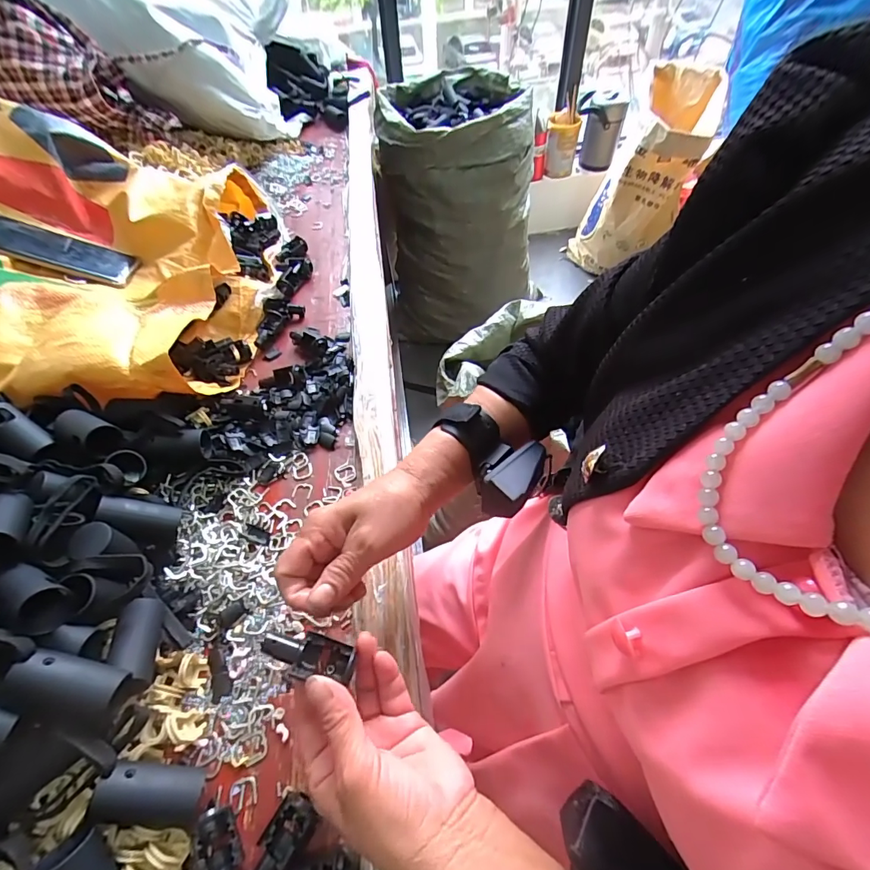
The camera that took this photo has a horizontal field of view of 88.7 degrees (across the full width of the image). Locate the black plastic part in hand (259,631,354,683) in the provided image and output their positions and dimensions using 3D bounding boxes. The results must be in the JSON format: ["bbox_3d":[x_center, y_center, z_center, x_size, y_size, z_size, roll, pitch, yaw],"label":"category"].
[{"bbox_3d":[-0.072,0.126,0.254,0.051,0.012,0.022,19,52,-12],"label":"black plastic part in hand"}]

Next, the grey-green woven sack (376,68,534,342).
[{"bbox_3d":[0.063,-0.598,1.294,0.401,0.634,0.336,-3,53,1],"label":"grey-green woven sack"}]

